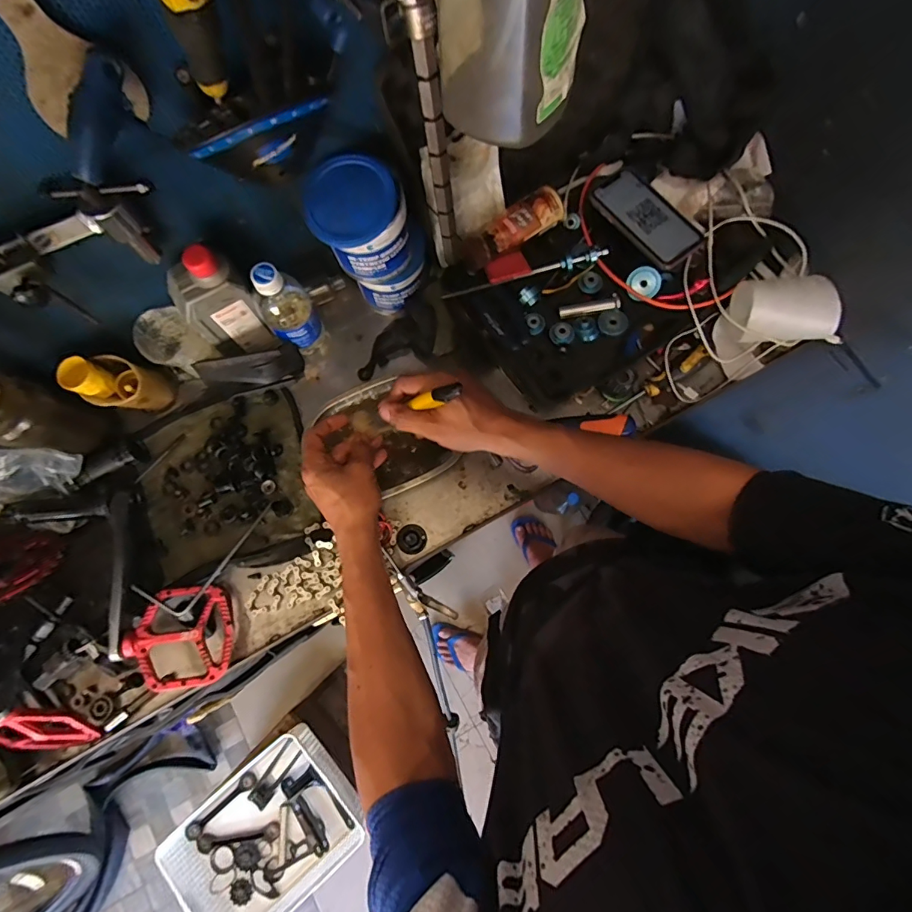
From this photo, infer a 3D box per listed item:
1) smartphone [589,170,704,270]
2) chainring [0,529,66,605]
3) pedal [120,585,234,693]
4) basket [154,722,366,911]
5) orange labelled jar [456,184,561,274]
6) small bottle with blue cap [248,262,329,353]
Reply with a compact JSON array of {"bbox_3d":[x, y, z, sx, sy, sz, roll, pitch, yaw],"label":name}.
[{"bbox_3d":[0.249,-0.313,0.598,0.081,0.016,0.143,-38,80,-7],"label":"smartphone"},{"bbox_3d":[-0.565,0.138,0.567,0.127,0.009,0.110,21,46,22],"label":"chainring"},{"bbox_3d":[-0.327,0.216,0.543,0.109,0.016,0.112,0,72,-16],"label":"pedal"},{"bbox_3d":[-0.366,0.752,0.916,0.344,0.092,0.262,-40,80,-7],"label":"basket"},{"bbox_3d":[0.073,-0.299,0.599,0.144,0.039,0.047,-34,80,-6],"label":"orange labelled jar"},{"bbox_3d":[-0.218,-0.191,0.582,0.062,0.168,0.072,-33,79,-6],"label":"small bottle with blue cap"}]

